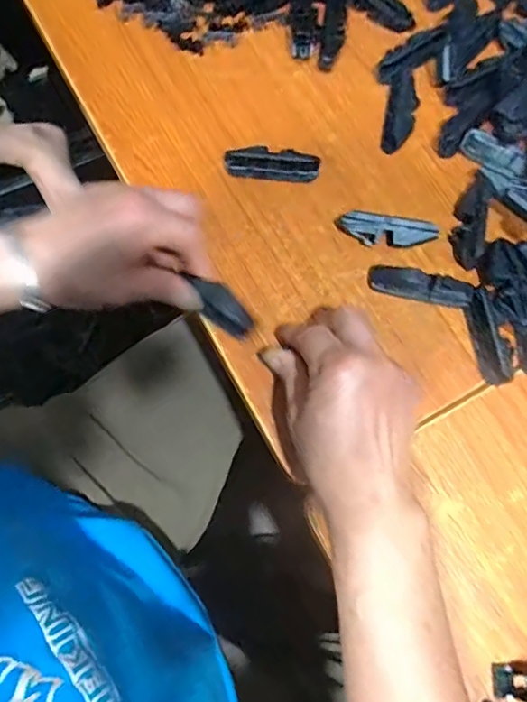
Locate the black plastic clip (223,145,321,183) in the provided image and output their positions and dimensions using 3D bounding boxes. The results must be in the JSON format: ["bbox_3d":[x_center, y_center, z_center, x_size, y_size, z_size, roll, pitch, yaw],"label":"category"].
[{"bbox_3d":[0.007,-0.149,0.419,0.075,0.021,0.021,7,76,0],"label":"black plastic clip"}]

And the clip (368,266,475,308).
[{"bbox_3d":[0.116,-0.048,0.388,0.074,0.019,0.018,12,76,2],"label":"clip"}]

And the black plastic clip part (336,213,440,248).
[{"bbox_3d":[0.094,-0.090,0.401,0.073,0.018,0.019,9,76,1],"label":"black plastic clip part"}]

